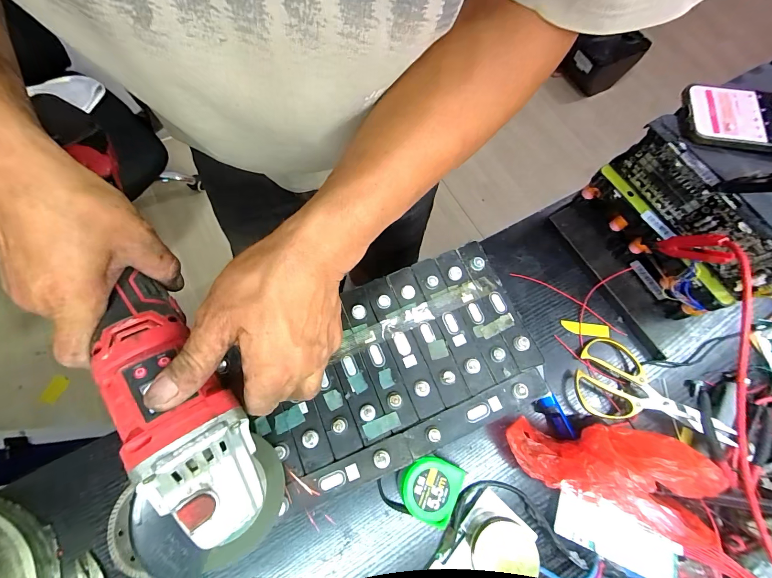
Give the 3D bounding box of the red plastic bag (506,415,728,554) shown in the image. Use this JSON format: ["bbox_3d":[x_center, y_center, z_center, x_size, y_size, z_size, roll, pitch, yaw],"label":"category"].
[{"bbox_3d":[0.230,0.179,0.340,0.191,0.115,0.084,21,73,5],"label":"red plastic bag"}]

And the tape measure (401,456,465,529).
[{"bbox_3d":[0.045,0.217,0.373,0.067,0.043,0.063,26,73,6],"label":"tape measure"}]

